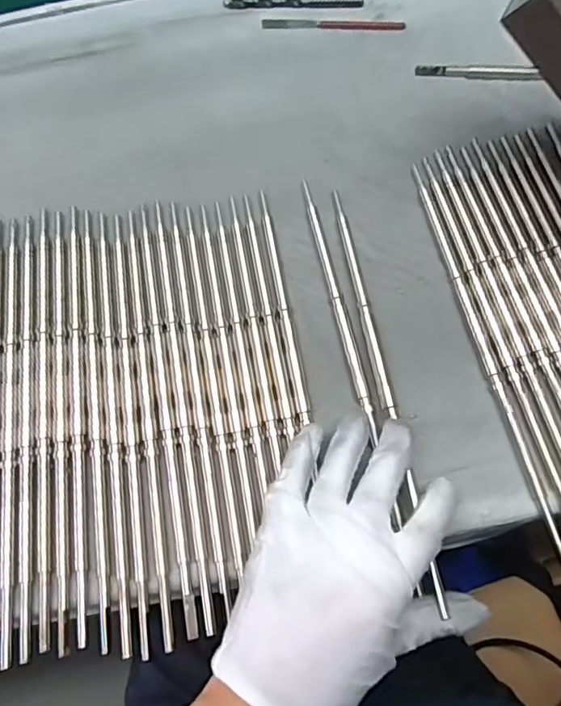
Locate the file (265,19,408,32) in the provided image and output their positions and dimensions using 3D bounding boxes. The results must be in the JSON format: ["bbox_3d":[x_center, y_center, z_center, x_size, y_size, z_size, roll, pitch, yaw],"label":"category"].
[{"bbox_3d":[0.041,-0.252,0.419,0.108,0.004,0.011,2,74,0],"label":"file"}]

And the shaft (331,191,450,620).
[{"bbox_3d":[0.060,0.008,0.328,0.008,0.008,0.251,-10,69,-4],"label":"shaft"}]

